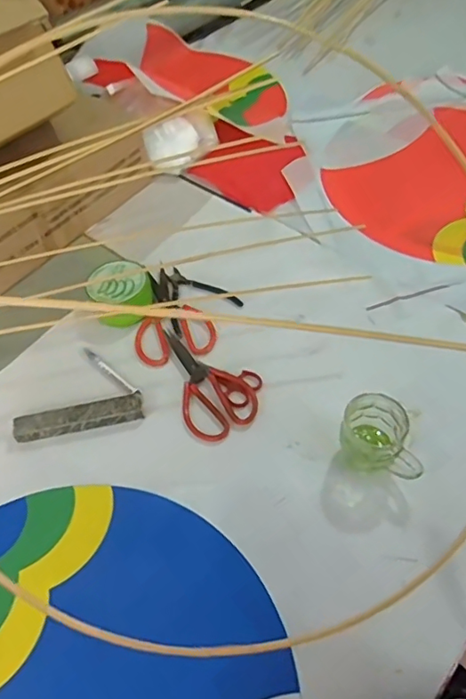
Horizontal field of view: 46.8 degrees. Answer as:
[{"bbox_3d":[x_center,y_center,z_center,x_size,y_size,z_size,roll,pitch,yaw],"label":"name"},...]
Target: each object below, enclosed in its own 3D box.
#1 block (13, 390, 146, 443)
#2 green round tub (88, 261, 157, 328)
[{"bbox_3d":[-0.218,0.098,0.766,0.177,0.028,0.036,-13,53,-8],"label":"block"},{"bbox_3d":[-0.182,-0.092,0.875,0.092,0.066,0.086,-1,52,1],"label":"green round tub"}]

